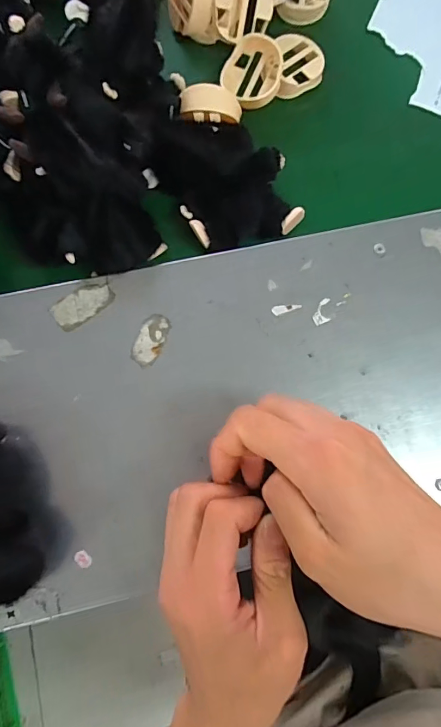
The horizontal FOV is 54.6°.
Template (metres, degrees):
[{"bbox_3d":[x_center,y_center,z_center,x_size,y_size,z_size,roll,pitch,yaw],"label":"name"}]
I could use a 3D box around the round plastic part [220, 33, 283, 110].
[{"bbox_3d":[0.031,-0.268,0.395,0.055,0.016,0.055,1,93,21],"label":"round plastic part"}]

